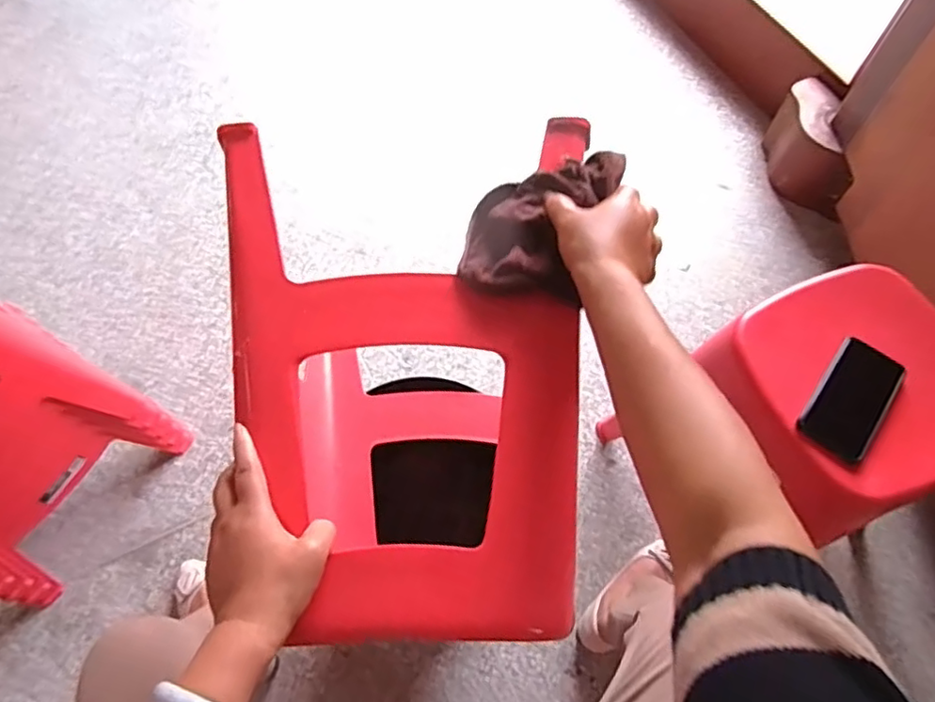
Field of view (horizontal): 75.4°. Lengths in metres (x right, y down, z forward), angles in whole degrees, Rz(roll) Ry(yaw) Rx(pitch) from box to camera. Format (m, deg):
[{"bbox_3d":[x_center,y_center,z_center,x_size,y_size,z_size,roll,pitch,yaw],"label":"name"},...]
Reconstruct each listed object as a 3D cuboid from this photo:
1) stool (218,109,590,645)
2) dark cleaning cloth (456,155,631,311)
[{"bbox_3d":[-0.063,0.062,0.662,0.317,0.364,0.442,0,63,0],"label":"stool"},{"bbox_3d":[0.063,-0.120,0.553,0.117,0.054,0.160,18,65,8],"label":"dark cleaning cloth"}]

